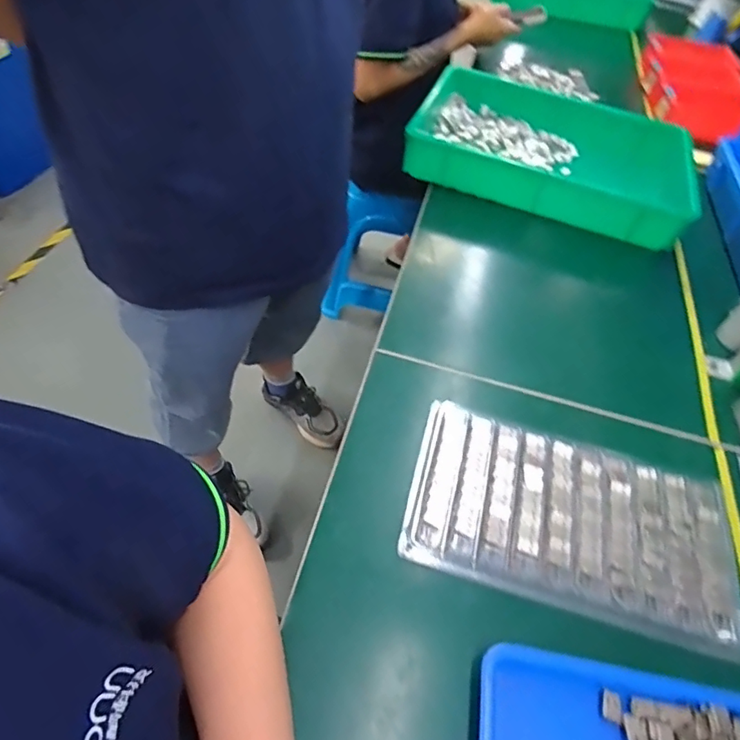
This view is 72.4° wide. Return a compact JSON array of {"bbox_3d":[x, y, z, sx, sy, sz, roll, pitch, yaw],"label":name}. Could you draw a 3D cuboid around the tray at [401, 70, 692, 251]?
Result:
[{"bbox_3d":[0.303,-0.378,0.857,0.427,0.092,0.308,20,53,7],"label":"tray"}]

